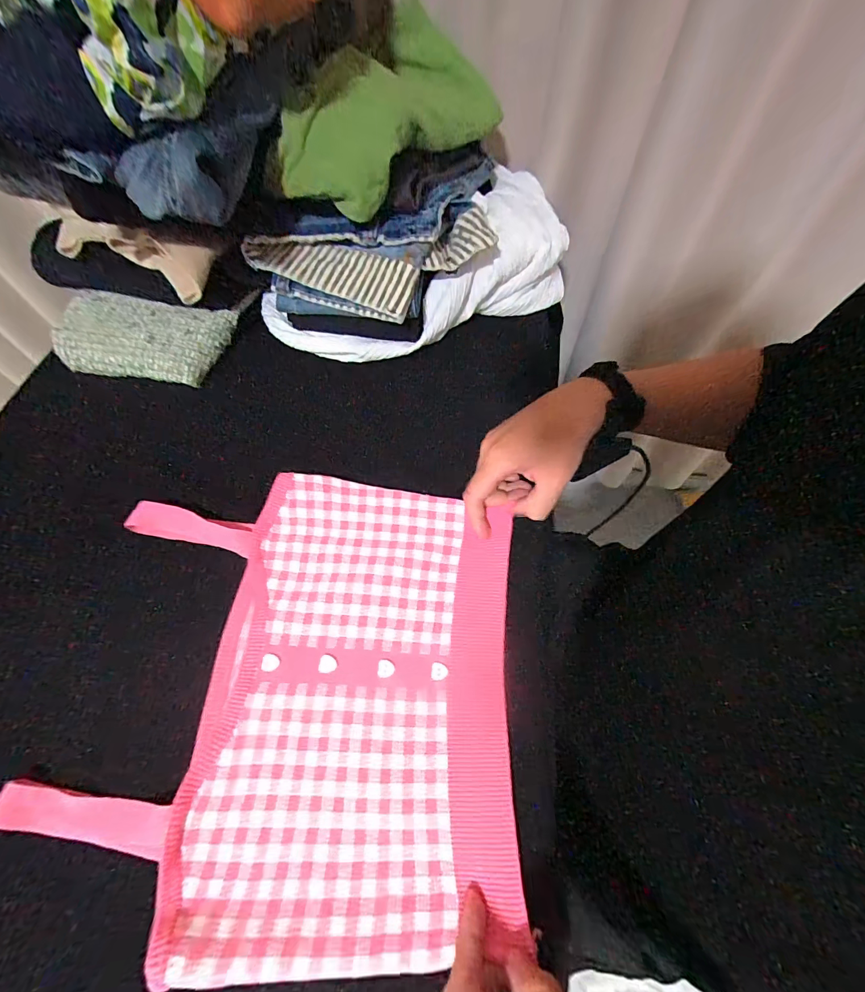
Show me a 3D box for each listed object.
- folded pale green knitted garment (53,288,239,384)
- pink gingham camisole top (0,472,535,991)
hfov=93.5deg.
[{"bbox_3d":[-0.323,-0.181,0.458,0.171,0.040,0.096,6,61,3],"label":"folded pale green knitted garment"},{"bbox_3d":[-0.100,0.129,0.309,0.315,0.023,0.312,2,60,2],"label":"pink gingham camisole top"}]

